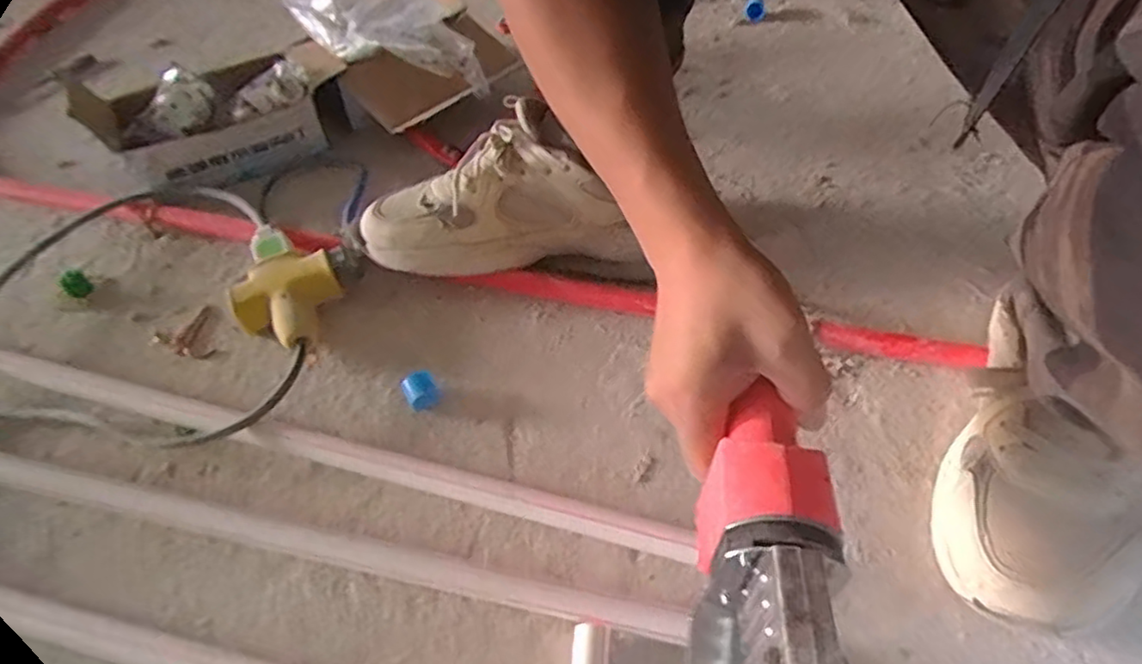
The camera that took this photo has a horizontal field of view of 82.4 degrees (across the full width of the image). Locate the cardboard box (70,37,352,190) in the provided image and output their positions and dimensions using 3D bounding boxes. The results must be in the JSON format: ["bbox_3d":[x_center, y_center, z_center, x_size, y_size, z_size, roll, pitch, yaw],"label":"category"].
[{"bbox_3d":[-0.353,-0.227,0.670,0.235,0.091,0.121,-30,56,-20],"label":"cardboard box"}]

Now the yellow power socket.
[{"bbox_3d":[-0.229,-0.028,0.544,0.083,0.041,0.077,-2,51,2],"label":"yellow power socket"}]

